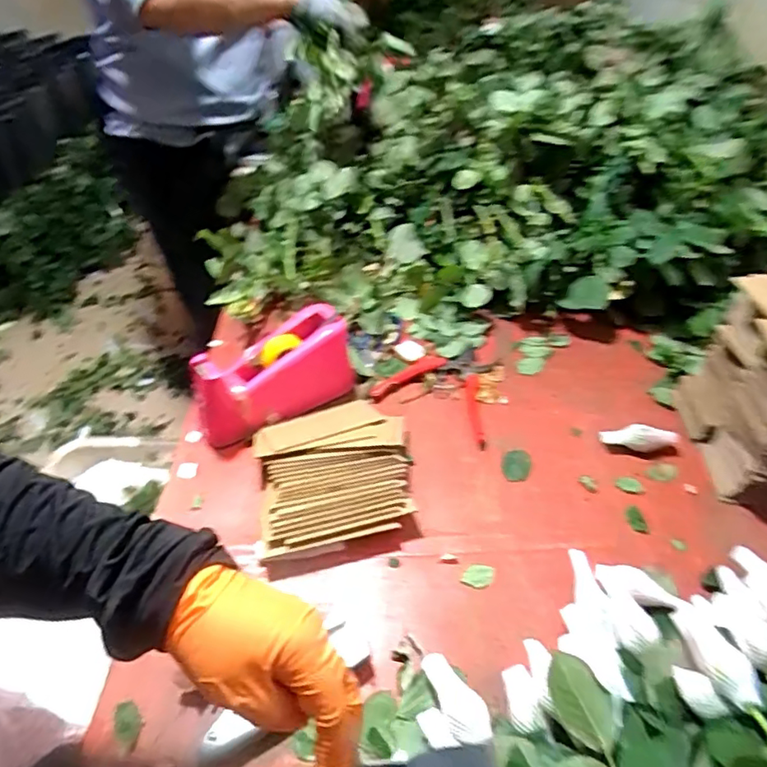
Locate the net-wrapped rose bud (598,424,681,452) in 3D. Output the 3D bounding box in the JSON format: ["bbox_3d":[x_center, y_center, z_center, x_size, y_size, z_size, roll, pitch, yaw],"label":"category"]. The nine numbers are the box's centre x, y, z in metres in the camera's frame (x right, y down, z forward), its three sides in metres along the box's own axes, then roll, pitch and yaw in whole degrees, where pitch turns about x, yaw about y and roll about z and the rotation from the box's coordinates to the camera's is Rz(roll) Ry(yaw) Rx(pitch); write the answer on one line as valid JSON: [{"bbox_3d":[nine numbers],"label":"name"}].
[{"bbox_3d":[0.311,0.067,0.676,0.094,0.022,0.026,-3,44,-3],"label":"net-wrapped rose bud"}]

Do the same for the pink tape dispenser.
[{"bbox_3d":[-0.135,-0.009,0.700,0.076,0.106,0.199,33,53,29],"label":"pink tape dispenser"}]

